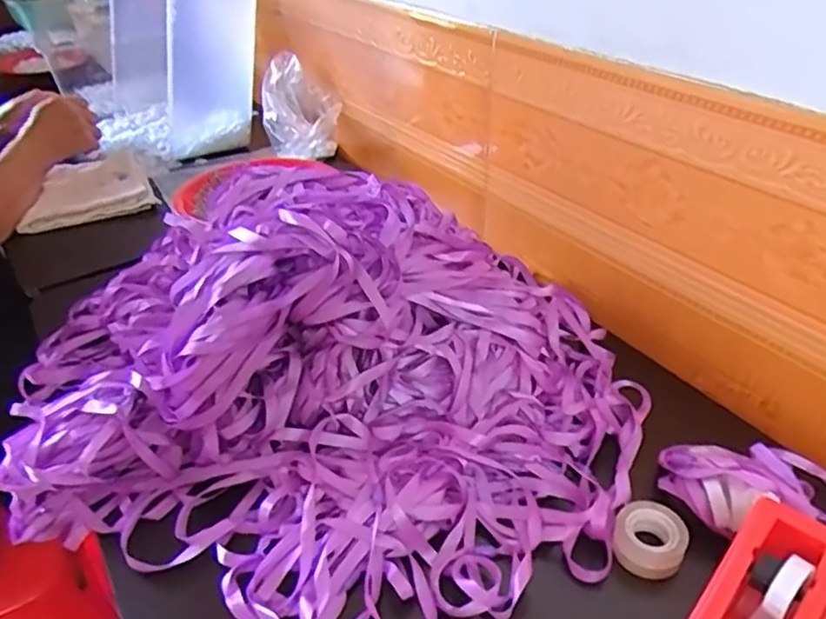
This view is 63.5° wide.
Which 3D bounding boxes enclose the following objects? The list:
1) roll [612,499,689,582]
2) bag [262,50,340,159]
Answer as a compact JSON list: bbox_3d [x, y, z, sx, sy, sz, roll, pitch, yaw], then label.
[{"bbox_3d":[0.168,0.162,0.470,0.050,0.022,0.046,-3,39,3],"label":"roll"},{"bbox_3d":[-0.179,-0.316,1.068,0.119,0.138,0.119,-9,35,-9],"label":"bag"}]

